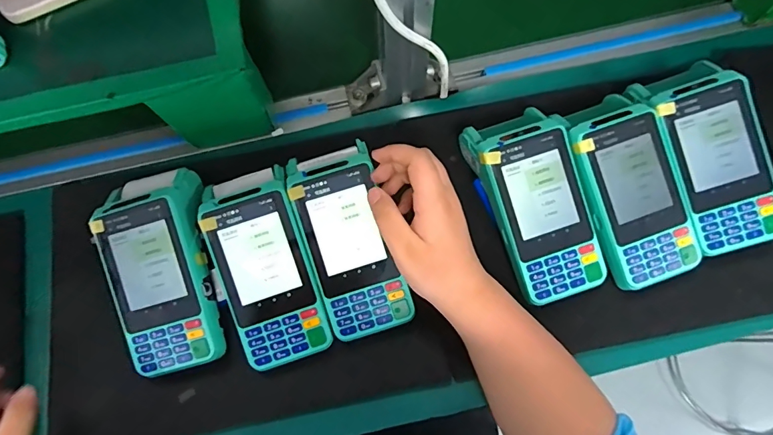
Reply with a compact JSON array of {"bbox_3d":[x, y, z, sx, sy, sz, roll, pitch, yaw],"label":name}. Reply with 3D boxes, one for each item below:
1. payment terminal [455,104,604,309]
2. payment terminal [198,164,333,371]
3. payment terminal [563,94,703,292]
[{"bbox_3d":[0.129,-0.013,0.379,0.082,0.068,0.168,-15,73,-3],"label":"payment terminal"},{"bbox_3d":[-0.108,0.043,0.367,0.080,0.037,0.166,-18,87,-4],"label":"payment terminal"},{"bbox_3d":[0.213,-0.019,0.379,0.083,0.069,0.151,-21,74,-5],"label":"payment terminal"}]

